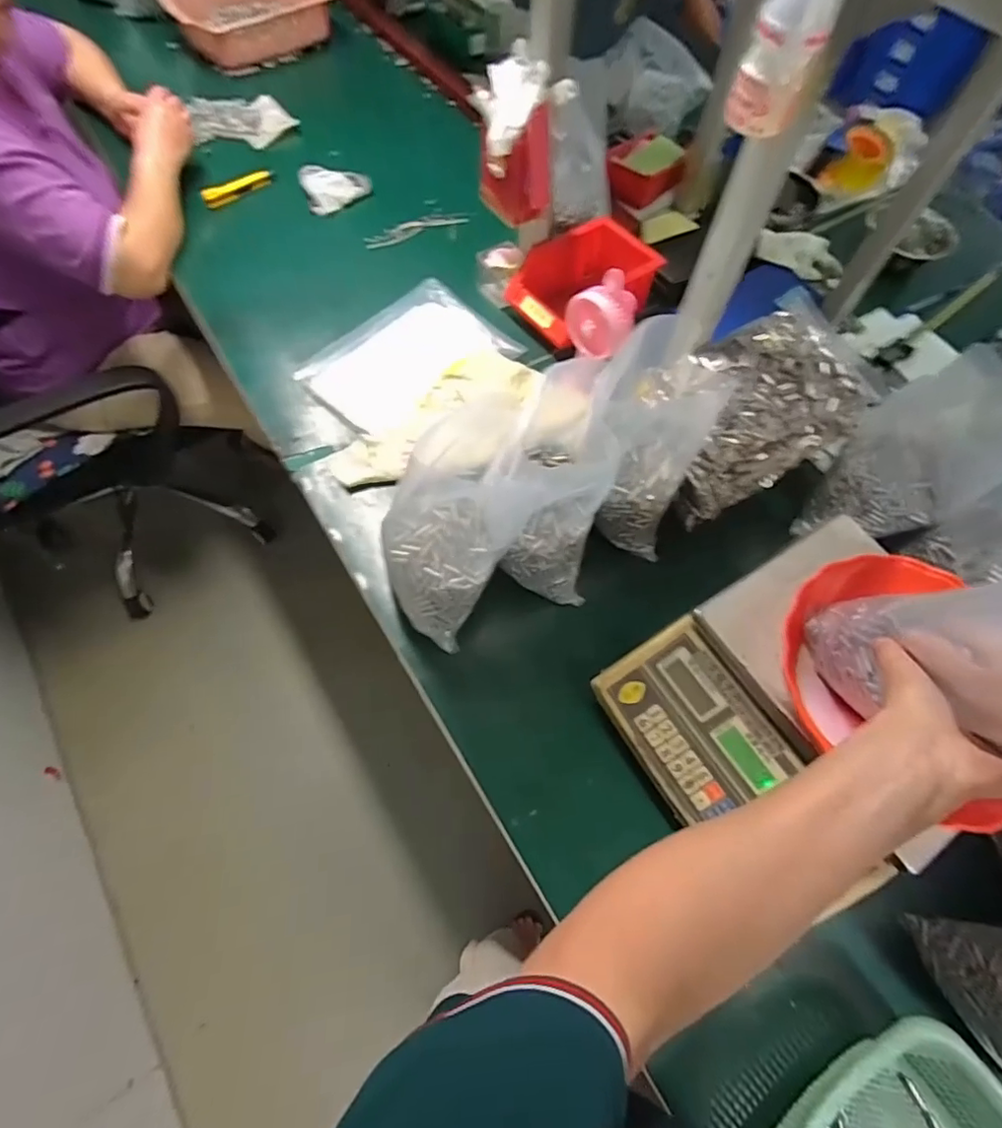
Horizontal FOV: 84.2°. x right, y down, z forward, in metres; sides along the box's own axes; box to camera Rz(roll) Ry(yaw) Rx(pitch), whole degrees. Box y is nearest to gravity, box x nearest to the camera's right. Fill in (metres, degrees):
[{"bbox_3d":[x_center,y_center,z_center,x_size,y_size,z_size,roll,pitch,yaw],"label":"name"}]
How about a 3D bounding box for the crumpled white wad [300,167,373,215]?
[{"bbox_3d":[-0.265,-0.615,0.902,0.110,0.029,0.077,-19,66,-12],"label":"crumpled white wad"}]

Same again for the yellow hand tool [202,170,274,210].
[{"bbox_3d":[-0.422,-0.611,0.896,0.126,0.018,0.027,-40,72,-20],"label":"yellow hand tool"}]

